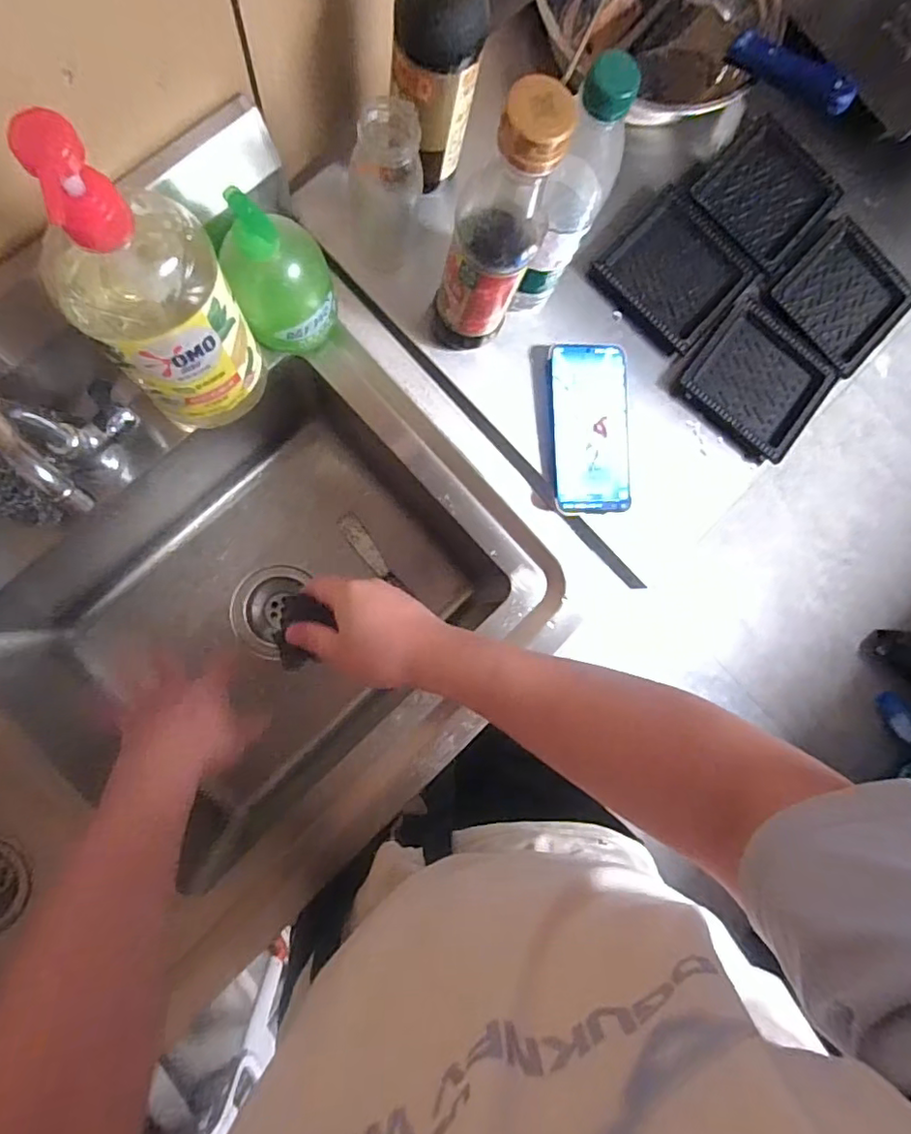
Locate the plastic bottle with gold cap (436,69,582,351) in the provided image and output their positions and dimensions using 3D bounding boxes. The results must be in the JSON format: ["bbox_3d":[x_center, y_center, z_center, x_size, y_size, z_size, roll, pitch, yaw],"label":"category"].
[{"bbox_3d":[0.029,-0.241,0.431,0.063,0.228,0.061,1,87,-9],"label":"plastic bottle with gold cap"}]

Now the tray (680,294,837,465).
[{"bbox_3d":[0.305,-0.188,0.584,0.130,0.013,0.131,42,82,-4],"label":"tray"}]

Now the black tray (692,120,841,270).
[{"bbox_3d":[0.322,-0.388,0.610,0.119,0.023,0.130,44,82,-4],"label":"black tray"}]

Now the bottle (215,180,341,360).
[{"bbox_3d":[-0.140,-0.238,0.471,0.080,0.162,0.073,-11,89,-9],"label":"bottle"}]

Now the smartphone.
[{"bbox_3d":[0.131,-0.135,0.562,0.074,0.007,0.164,-2,86,-4],"label":"smartphone"}]

